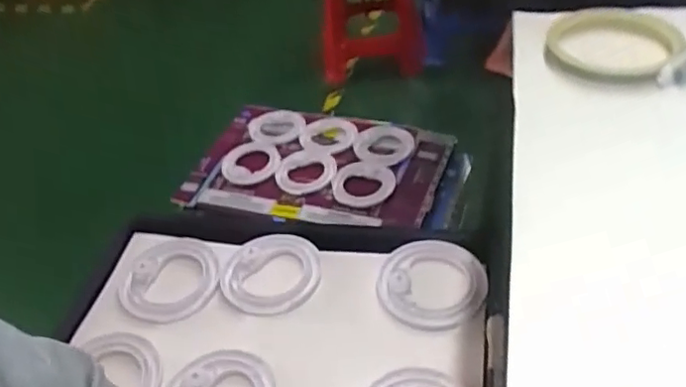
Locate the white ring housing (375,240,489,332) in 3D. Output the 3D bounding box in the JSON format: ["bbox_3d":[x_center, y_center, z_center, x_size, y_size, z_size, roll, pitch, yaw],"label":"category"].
[{"bbox_3d":[0.113,0.111,0.781,0.135,0.020,0.125,-1,41,8],"label":"white ring housing"}]

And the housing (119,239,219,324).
[{"bbox_3d":[-0.235,0.110,0.833,0.129,0.027,0.129,-17,41,-10],"label":"housing"}]

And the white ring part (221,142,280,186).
[{"bbox_3d":[-0.211,-0.067,1.413,0.127,0.030,0.141,-4,40,4],"label":"white ring part"}]

